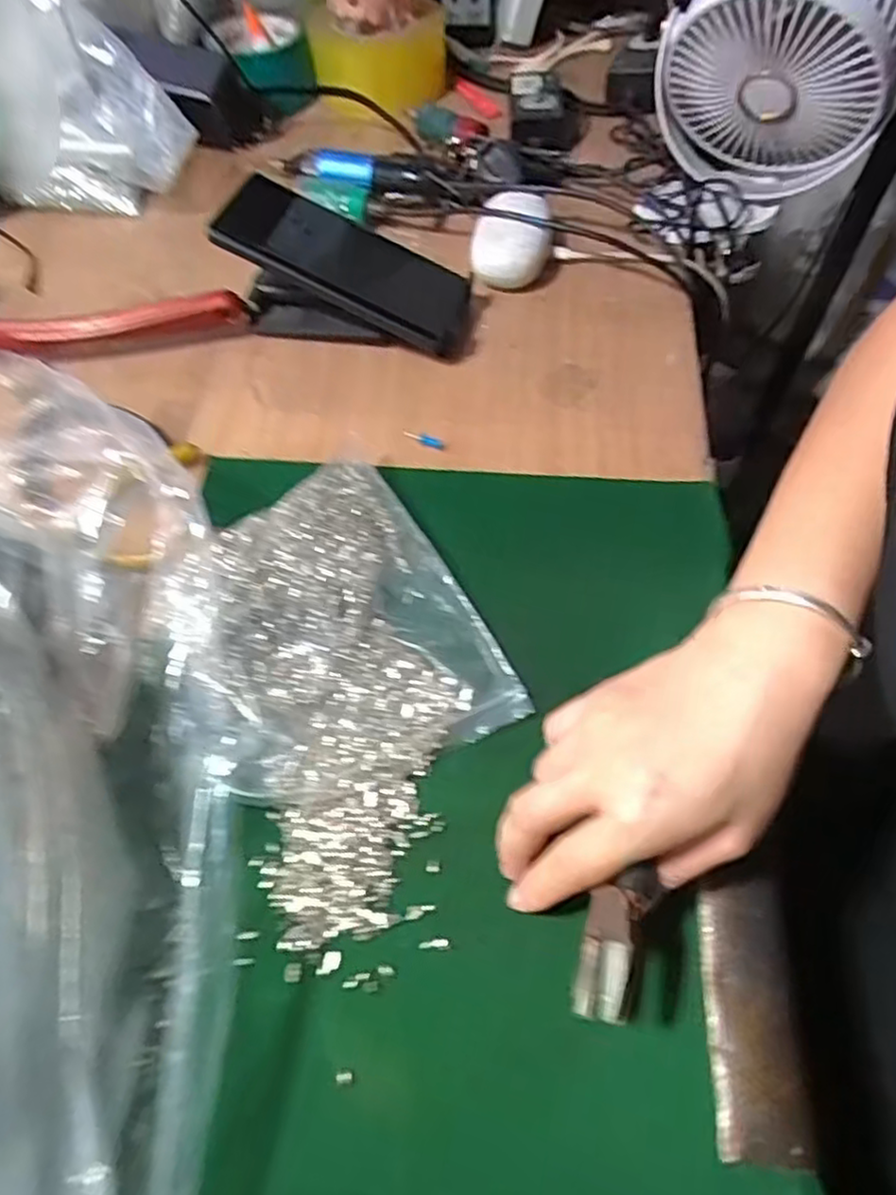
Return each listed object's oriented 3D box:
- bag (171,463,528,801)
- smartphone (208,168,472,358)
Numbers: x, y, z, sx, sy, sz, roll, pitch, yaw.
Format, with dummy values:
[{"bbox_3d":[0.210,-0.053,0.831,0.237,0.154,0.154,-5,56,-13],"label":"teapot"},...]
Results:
[{"bbox_3d":[-0.067,0.012,0.355,0.141,0.034,0.174,-27,61,-13],"label":"bag"},{"bbox_3d":[-0.067,-0.224,0.469,0.171,0.016,0.076,25,60,-8],"label":"smartphone"}]

